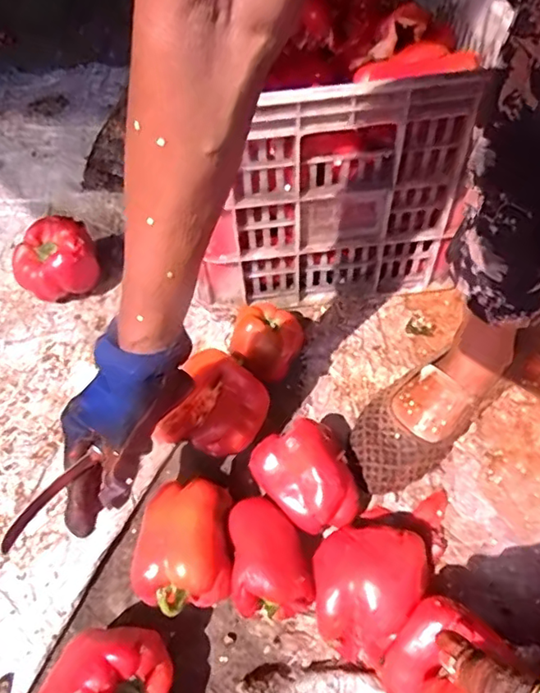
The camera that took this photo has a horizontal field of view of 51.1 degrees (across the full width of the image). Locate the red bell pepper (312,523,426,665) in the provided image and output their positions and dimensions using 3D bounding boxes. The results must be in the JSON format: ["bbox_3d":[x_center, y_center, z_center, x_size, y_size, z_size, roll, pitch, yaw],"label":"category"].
[{"bbox_3d":[0.084,0.208,0.501,0.092,0.061,0.116,32,61,21],"label":"red bell pepper"}]

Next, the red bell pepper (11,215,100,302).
[{"bbox_3d":[-0.269,-0.102,0.716,0.100,0.077,0.085,-26,59,-18],"label":"red bell pepper"}]

